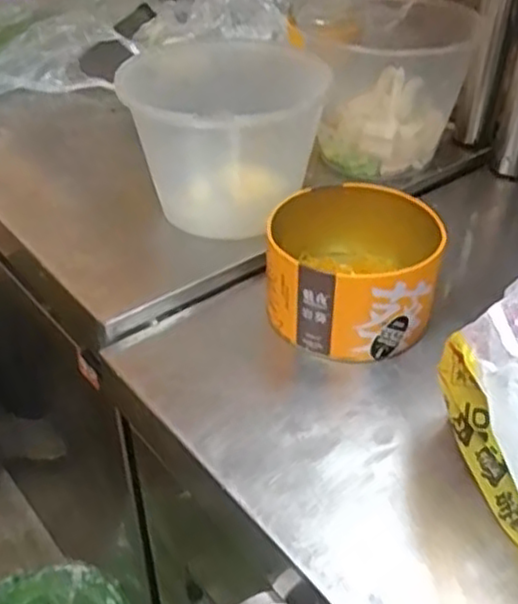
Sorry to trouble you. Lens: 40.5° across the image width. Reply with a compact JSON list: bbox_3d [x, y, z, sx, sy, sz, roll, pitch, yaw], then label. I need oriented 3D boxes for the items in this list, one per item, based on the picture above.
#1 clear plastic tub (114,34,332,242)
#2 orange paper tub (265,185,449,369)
[{"bbox_3d":[-0.029,-0.116,0.553,0.134,0.121,0.127,-14,41,-18],"label":"clear plastic tub"},{"bbox_3d":[0.065,-0.024,0.493,0.112,0.066,0.118,0,38,0],"label":"orange paper tub"}]

